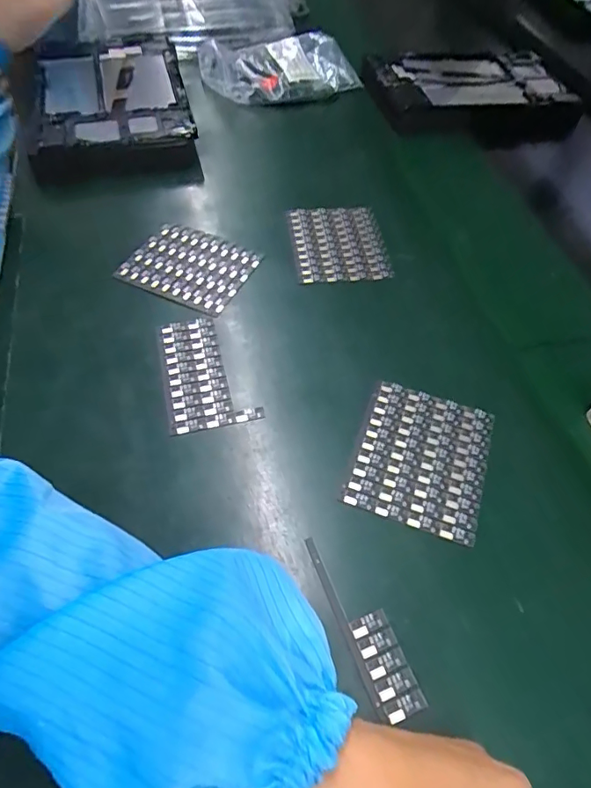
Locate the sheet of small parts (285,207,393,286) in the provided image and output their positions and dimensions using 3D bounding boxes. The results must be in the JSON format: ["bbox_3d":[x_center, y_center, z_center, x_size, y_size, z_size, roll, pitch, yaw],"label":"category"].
[{"bbox_3d":[0.039,-0.138,0.462,0.084,0.004,0.101,-4,54,-7],"label":"sheet of small parts"}]

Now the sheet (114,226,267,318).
[{"bbox_3d":[-0.089,-0.110,0.434,0.099,0.007,0.082,25,56,14],"label":"sheet"}]

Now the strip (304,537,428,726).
[{"bbox_3d":[0.036,0.120,0.272,0.025,0.004,0.096,-16,57,-15],"label":"strip"}]

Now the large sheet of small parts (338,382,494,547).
[{"bbox_3d":[0.082,0.040,0.331,0.082,0.004,0.098,19,55,9],"label":"large sheet of small parts"}]

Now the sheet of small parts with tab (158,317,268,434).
[{"bbox_3d":[-0.065,-0.017,0.366,0.059,0.005,0.098,-10,55,-11],"label":"sheet of small parts with tab"}]

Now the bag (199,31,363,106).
[{"bbox_3d":[-0.027,-0.435,0.666,0.183,0.030,0.183,-20,57,-15],"label":"bag"}]

